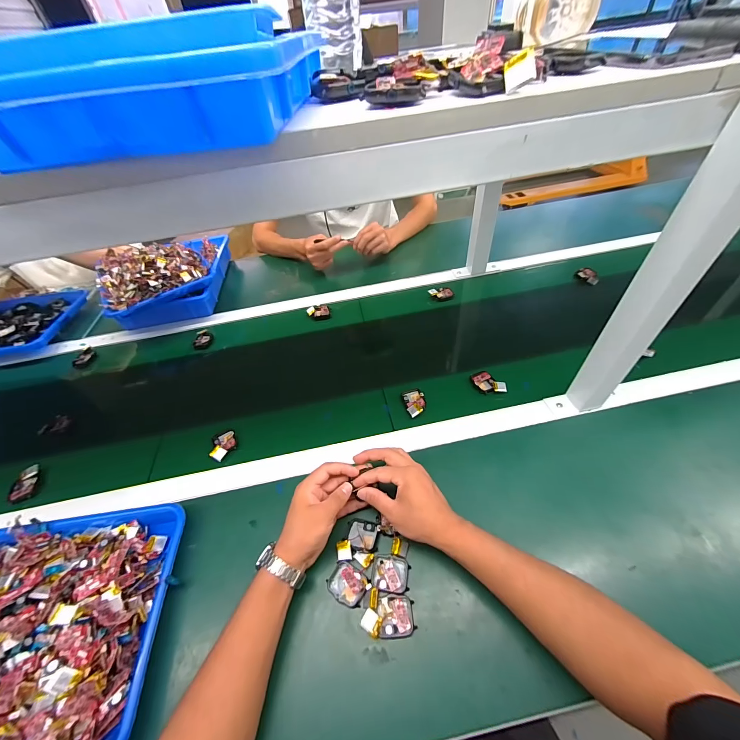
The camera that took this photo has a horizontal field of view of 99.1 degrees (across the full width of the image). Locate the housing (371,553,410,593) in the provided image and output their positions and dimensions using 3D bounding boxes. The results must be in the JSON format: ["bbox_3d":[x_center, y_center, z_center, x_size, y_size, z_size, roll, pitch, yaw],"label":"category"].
[{"bbox_3d":[0.026,0.254,0.395,0.045,0.012,0.040,4,49,10],"label":"housing"}]

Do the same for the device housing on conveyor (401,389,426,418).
[{"bbox_3d":[0.081,0.056,0.557,0.037,0.015,0.060,-10,48,-3],"label":"device housing on conveyor"}]

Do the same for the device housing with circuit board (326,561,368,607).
[{"bbox_3d":[-0.028,0.262,0.389,0.048,0.014,0.038,22,54,24],"label":"device housing with circuit board"}]

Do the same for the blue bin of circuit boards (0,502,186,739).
[{"bbox_3d":[-0.418,0.300,0.366,0.337,0.064,0.259,-8,48,0],"label":"blue bin of circuit boards"}]

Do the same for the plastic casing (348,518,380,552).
[{"bbox_3d":[-0.010,0.224,0.429,0.043,0.011,0.038,7,50,13],"label":"plastic casing"}]

